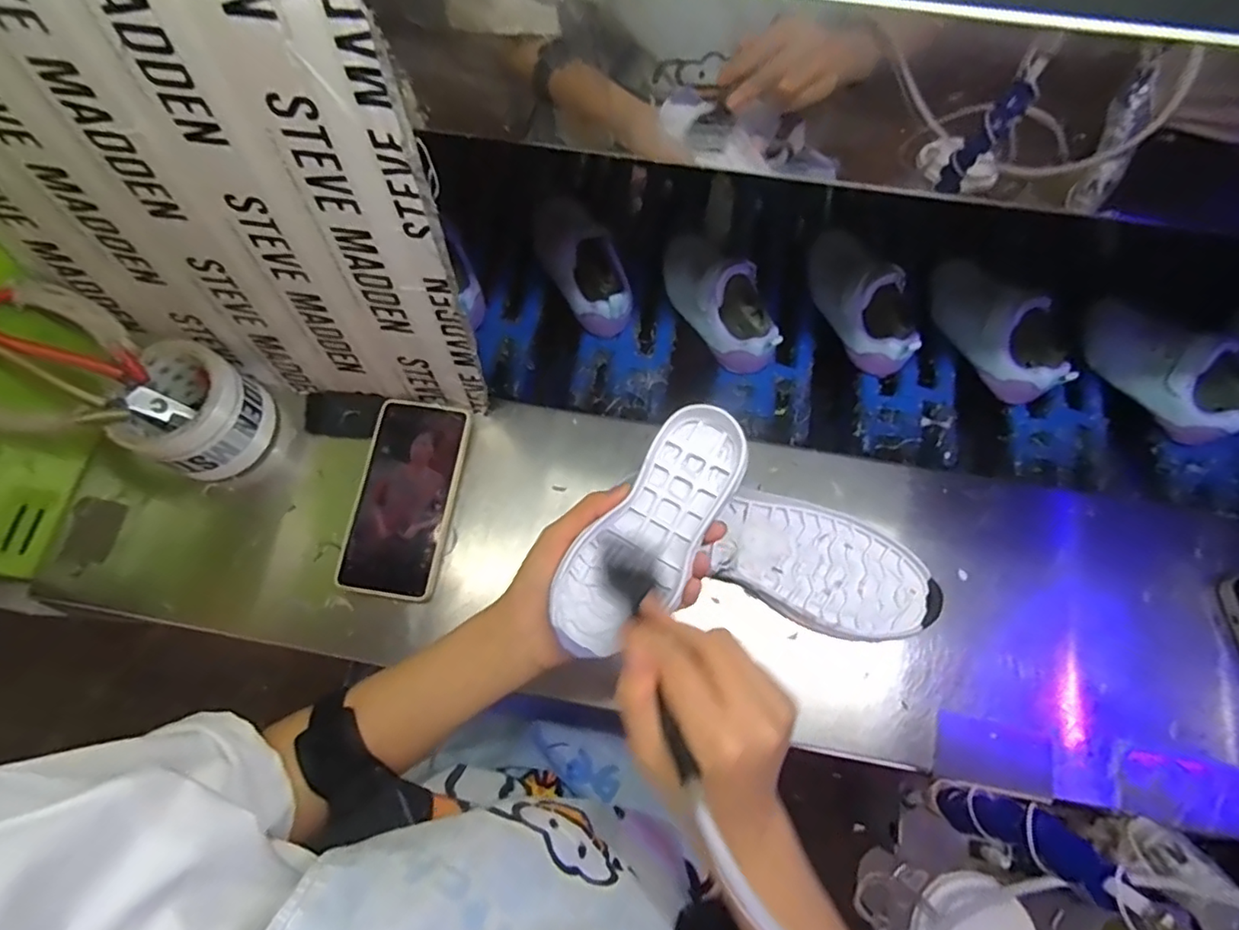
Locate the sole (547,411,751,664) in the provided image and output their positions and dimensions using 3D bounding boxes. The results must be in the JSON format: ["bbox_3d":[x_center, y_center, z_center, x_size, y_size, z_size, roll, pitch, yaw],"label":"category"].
[{"bbox_3d":[0.020,0.040,0.366,0.062,0.023,0.162,35,82,13],"label":"sole"}]

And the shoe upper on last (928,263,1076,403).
[{"bbox_3d":[0.358,-0.135,0.574,0.064,0.077,0.159,-10,68,-4],"label":"shoe upper on last"}]

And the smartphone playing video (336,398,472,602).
[{"bbox_3d":[-0.180,0.026,0.502,0.079,0.011,0.165,9,75,1],"label":"smartphone playing video"}]

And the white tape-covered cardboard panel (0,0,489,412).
[{"bbox_3d":[-0.273,-0.155,0.396,0.331,0.320,0.054,13,68,5],"label":"white tape-covered cardboard panel"}]

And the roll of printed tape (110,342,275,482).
[{"bbox_3d":[-0.354,-0.043,0.501,0.089,0.068,0.096,0,68,0],"label":"roll of printed tape"}]

